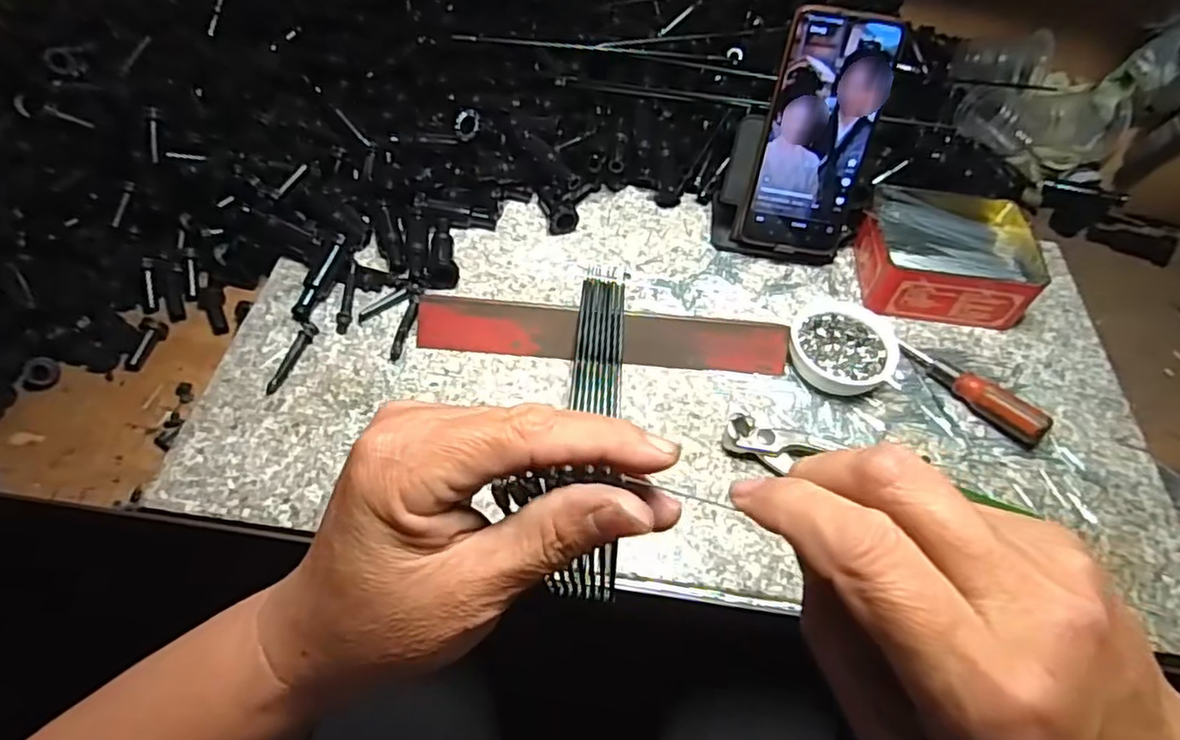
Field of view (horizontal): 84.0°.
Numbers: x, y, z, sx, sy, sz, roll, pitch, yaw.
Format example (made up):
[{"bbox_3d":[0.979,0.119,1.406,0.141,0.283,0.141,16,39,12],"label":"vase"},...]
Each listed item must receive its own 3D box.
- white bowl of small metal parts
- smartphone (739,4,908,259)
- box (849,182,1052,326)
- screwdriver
[{"bbox_3d":[0.177,-0.015,0.466,0.069,0.026,0.072,2,53,-3],"label":"white bowl of small metal parts"},{"bbox_3d":[0.168,-0.170,0.480,0.077,0.162,0.006,9,29,2],"label":"smartphone"},{"bbox_3d":[0.279,-0.093,0.520,0.129,0.046,0.117,8,53,2],"label":"box"},{"bbox_3d":[0.267,0.012,0.455,0.018,0.025,0.105,-30,61,-24],"label":"screwdriver"}]

